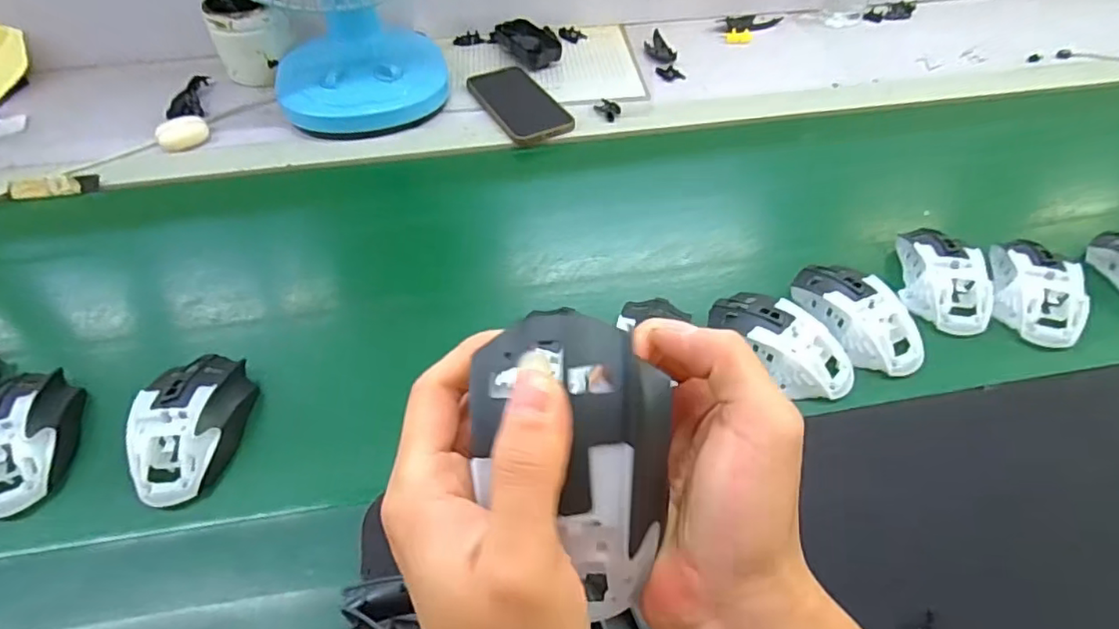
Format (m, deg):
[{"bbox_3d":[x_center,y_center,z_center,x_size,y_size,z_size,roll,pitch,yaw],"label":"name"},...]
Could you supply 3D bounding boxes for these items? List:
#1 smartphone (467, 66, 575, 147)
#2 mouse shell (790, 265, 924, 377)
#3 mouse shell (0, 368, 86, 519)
[{"bbox_3d":[-0.052,-0.261,0.723,0.078,0.009,0.175,-23,53,-17],"label":"smartphone"},{"bbox_3d":[0.240,-0.003,0.475,0.055,0.032,0.111,-16,51,-11],"label":"mouse shell"},{"bbox_3d":[-0.387,0.086,0.423,0.064,0.038,0.109,-11,50,-7],"label":"mouse shell"}]

